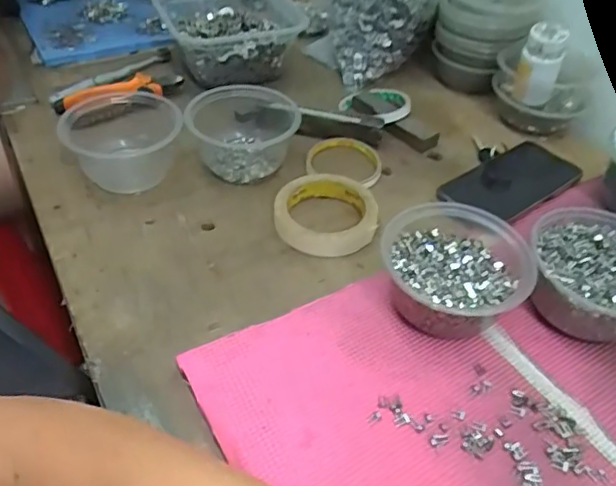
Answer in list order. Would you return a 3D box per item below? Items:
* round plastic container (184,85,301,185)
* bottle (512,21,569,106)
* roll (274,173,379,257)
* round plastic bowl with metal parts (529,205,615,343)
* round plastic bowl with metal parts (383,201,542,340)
[{"bbox_3d":[-0.068,-0.123,0.597,0.119,0.051,0.112,-4,45,-9],"label":"round plastic container"},{"bbox_3d":[0.263,-0.201,0.634,0.043,0.084,0.034,18,47,15],"label":"bottle"},{"bbox_3d":[0.016,-0.033,0.542,0.097,0.019,0.096,3,44,-2],"label":"roll"},{"bbox_3d":[0.237,0.028,0.459,0.110,0.056,0.115,3,44,-2],"label":"round plastic bowl with metal parts"},{"bbox_3d":[0.116,0.024,0.453,0.111,0.055,0.113,3,44,-2],"label":"round plastic bowl with metal parts"}]

